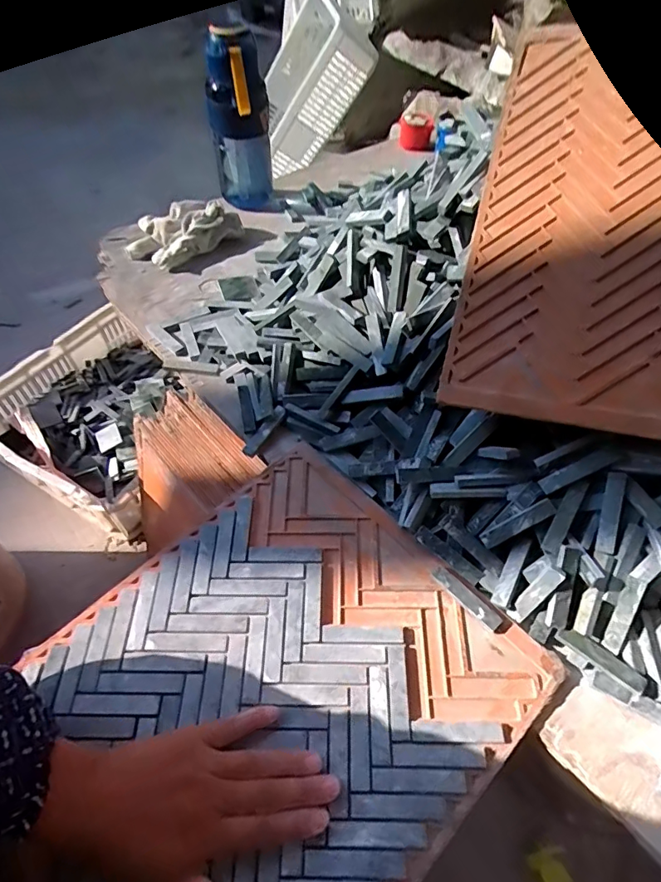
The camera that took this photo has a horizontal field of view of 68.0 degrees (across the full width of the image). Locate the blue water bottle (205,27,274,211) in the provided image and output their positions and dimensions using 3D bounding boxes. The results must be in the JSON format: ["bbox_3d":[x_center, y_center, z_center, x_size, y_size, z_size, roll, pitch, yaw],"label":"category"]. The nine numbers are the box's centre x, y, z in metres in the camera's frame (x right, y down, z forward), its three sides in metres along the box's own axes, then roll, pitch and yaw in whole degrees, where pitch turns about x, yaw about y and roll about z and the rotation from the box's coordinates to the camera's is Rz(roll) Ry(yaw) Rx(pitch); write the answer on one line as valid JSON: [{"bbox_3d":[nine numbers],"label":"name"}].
[{"bbox_3d":[-0.107,-0.372,0.585,0.070,0.196,0.080,-7,53,-7],"label":"blue water bottle"}]

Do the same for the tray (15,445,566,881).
[{"bbox_3d":[-0.052,0.192,0.360,0.349,0.032,0.292,-36,61,-26],"label":"tray"}]

